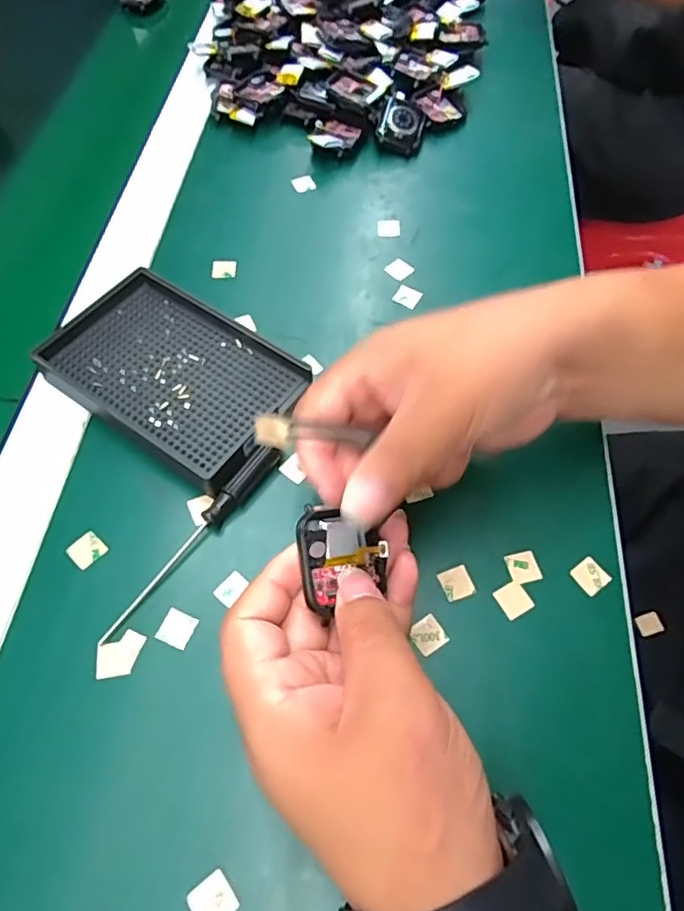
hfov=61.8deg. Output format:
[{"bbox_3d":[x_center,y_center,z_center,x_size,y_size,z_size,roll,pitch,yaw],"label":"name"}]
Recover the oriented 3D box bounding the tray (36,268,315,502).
[{"bbox_3d":[-0.098,-0.047,0.334,0.143,0.024,0.091,32,65,16],"label":"tray"}]

